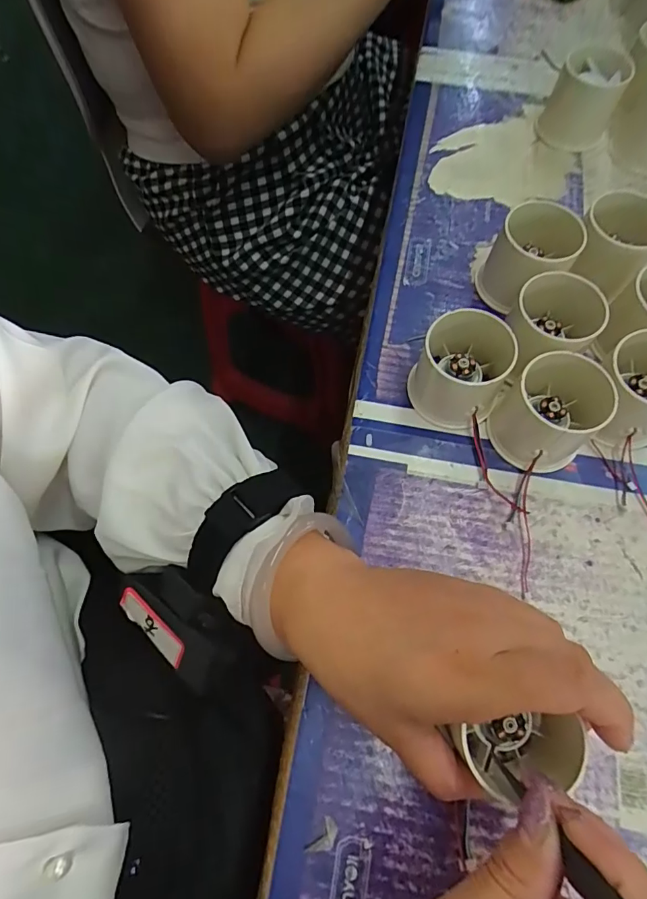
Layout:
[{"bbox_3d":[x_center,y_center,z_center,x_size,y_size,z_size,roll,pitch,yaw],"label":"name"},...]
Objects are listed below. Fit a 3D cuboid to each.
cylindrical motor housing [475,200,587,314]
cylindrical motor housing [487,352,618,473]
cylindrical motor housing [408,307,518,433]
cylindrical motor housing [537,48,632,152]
[{"bbox_3d":[0.136,-0.125,0.316,0.051,0.052,0.053,0,68,1],"label":"cylindrical motor housing"},{"bbox_3d":[0.133,-0.019,0.275,0.053,0.049,0.051,0,68,1],"label":"cylindrical motor housing"},{"bbox_3d":[0.084,-0.050,0.287,0.053,0.050,0.057,0,68,1],"label":"cylindrical motor housing"},{"bbox_3d":[0.212,-0.285,0.380,0.052,0.046,0.058,31,72,13],"label":"cylindrical motor housing"}]

